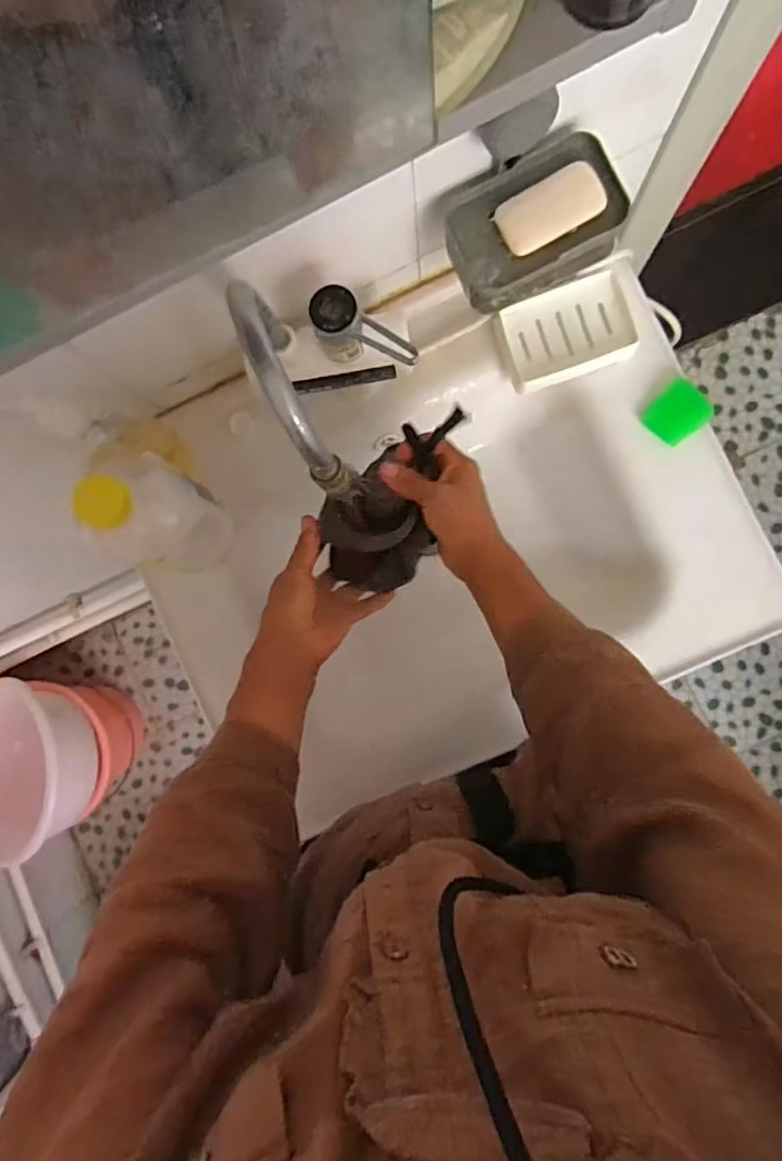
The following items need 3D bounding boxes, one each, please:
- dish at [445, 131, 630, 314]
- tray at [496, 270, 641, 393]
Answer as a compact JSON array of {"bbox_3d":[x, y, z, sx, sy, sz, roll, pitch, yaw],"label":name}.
[{"bbox_3d":[0.117,-0.295,0.508,0.142,0.051,0.095,-24,86,4],"label":"dish"},{"bbox_3d":[0.178,-0.250,0.610,0.128,0.023,0.087,-17,86,4],"label":"tray"}]

